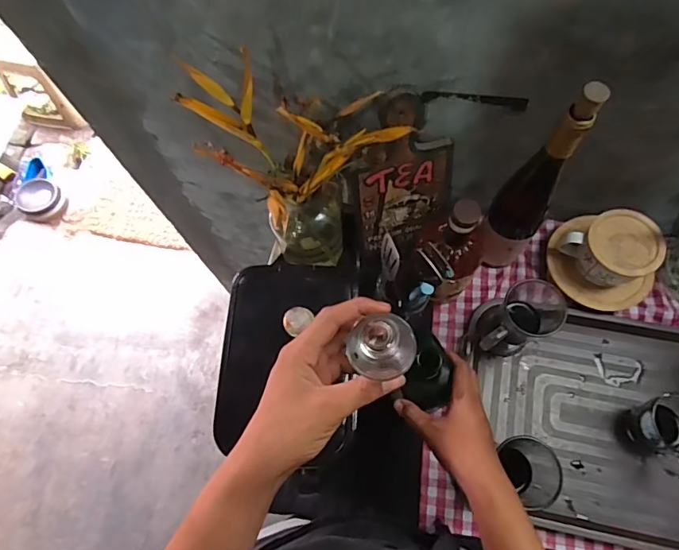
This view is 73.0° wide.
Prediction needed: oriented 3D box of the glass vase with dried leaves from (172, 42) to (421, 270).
[{"bbox_3d":[-0.060,-0.142,0.614,0.159,0.299,0.221,-38,72,-11],"label":"glass vase with dried leaves"}]

